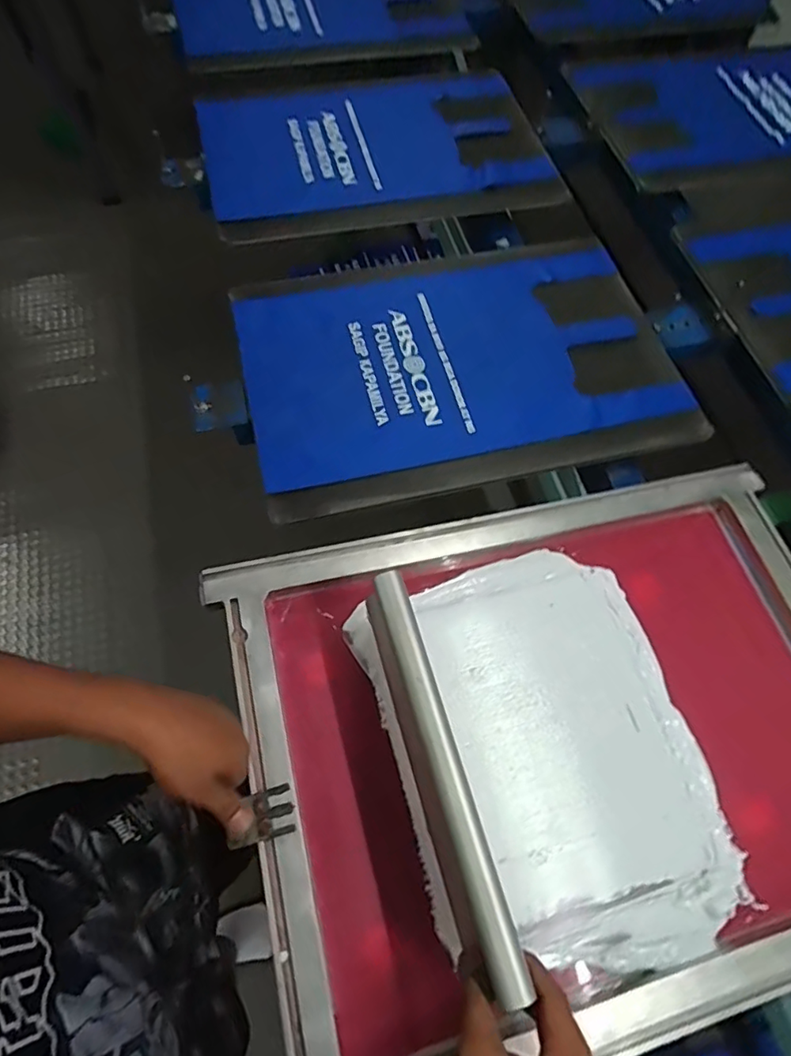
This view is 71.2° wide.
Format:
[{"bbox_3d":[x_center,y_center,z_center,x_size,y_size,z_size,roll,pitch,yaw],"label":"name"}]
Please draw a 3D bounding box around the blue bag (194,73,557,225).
[{"bbox_3d":[-0.057,-0.711,1.000,0.567,0.033,0.389,-13,65,-7],"label":"blue bag"}]

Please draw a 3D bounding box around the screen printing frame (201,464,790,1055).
[{"bbox_3d":[0.177,0.194,0.545,0.621,0.057,0.465,-13,65,-7],"label":"screen printing frame"}]

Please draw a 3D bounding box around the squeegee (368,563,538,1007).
[{"bbox_3d":[0.030,0.186,0.438,0.035,0.078,0.294,-14,67,-8],"label":"squeegee"}]

